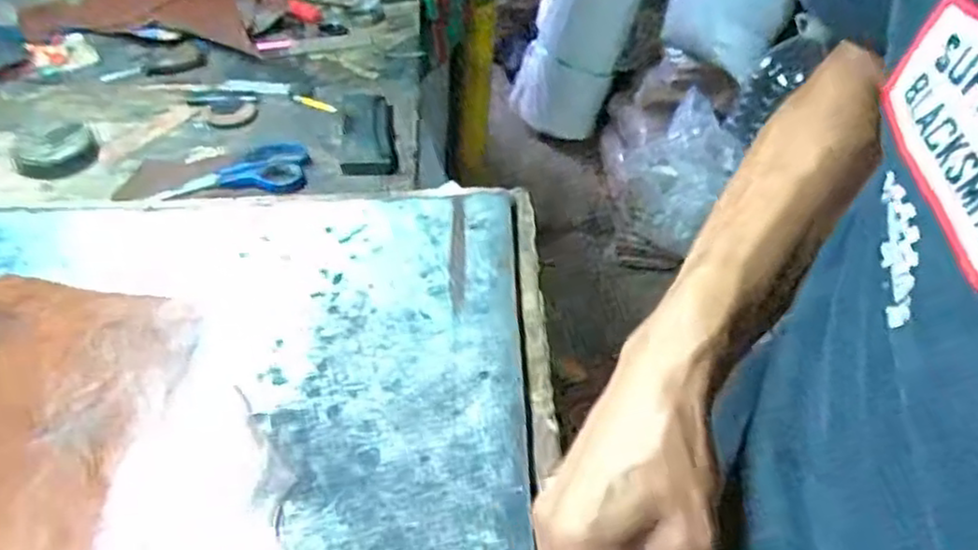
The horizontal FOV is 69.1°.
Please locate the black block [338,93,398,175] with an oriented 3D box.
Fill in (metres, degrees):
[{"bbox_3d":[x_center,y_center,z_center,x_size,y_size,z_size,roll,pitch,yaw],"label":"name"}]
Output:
[{"bbox_3d":[-0.135,-0.162,0.787,0.058,0.016,0.151,-3,44,-10],"label":"black block"}]

